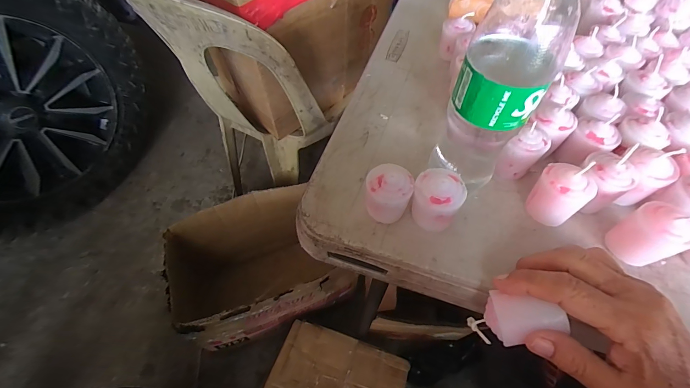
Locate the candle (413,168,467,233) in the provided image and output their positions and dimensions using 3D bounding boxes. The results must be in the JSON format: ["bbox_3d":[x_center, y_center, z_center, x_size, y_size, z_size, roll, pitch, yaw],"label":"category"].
[{"bbox_3d":[0.074,0.006,0.258,0.037,0.046,0.039,0,57,0],"label":"candle"}]

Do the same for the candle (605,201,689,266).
[{"bbox_3d":[0.230,0.031,0.239,0.028,0.053,0.035,-21,60,-13],"label":"candle"}]

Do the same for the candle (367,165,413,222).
[{"bbox_3d":[0.035,0.003,0.262,0.036,0.046,0.034,8,58,5],"label":"candle"}]

